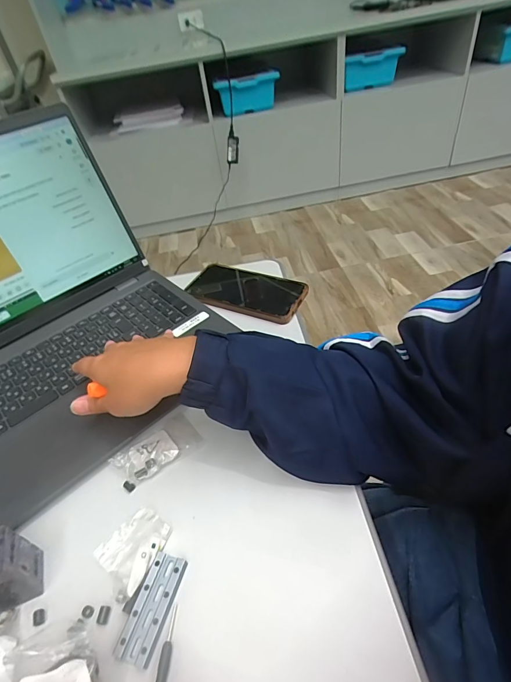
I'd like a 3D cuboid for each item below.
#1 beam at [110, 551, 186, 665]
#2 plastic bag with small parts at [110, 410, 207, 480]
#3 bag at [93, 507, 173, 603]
[{"bbox_3d":[-0.071,0.183,0.265,0.025,0.007,0.064,9,47,18],"label":"beam"},{"bbox_3d":[-0.093,0.097,0.355,0.075,0.010,0.050,-34,49,-23],"label":"plastic bag with small parts"},{"bbox_3d":[-0.090,0.157,0.290,0.053,0.014,0.049,-37,50,-26],"label":"bag"}]

